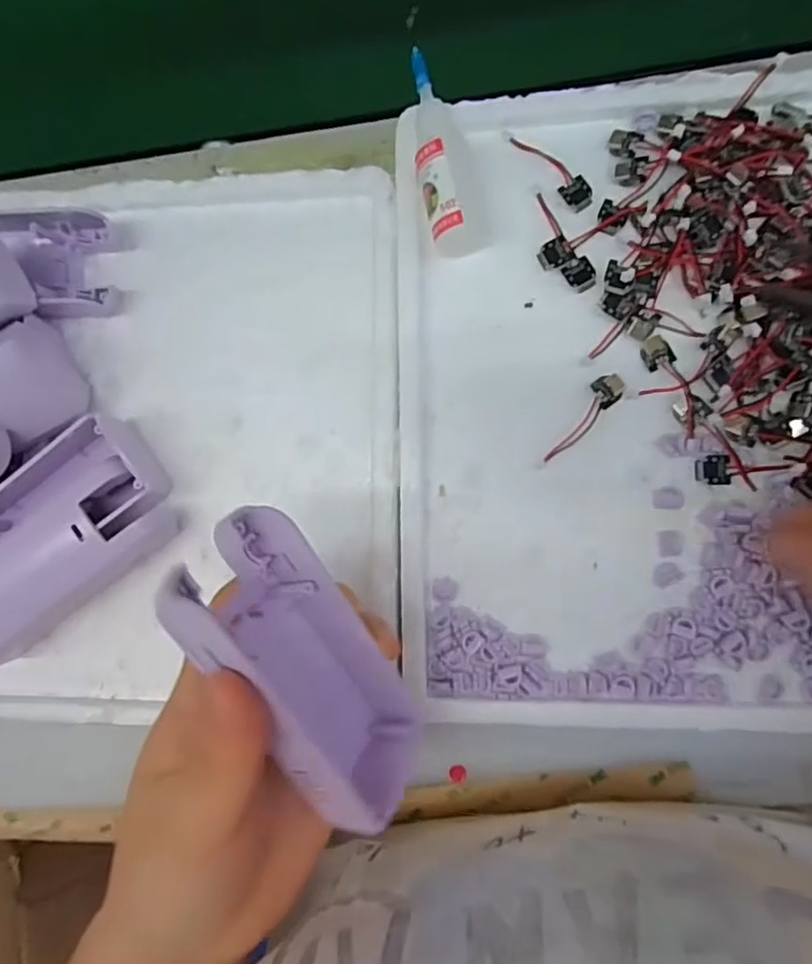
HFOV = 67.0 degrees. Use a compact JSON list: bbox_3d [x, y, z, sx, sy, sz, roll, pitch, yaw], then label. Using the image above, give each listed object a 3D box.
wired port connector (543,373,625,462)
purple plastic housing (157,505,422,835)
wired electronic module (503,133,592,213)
[{"bbox_3d":[0.076,-0.028,0.266,0.012,0.004,0.047,43,91,7],"label":"wired port connector"},{"bbox_3d":[-0.031,0.061,0.201,0.035,0.046,0.109,-26,110,5],"label":"purple plastic housing"},{"bbox_3d":[0.065,-0.141,0.273,0.013,0.004,0.049,-41,83,2],"label":"wired electronic module"}]

